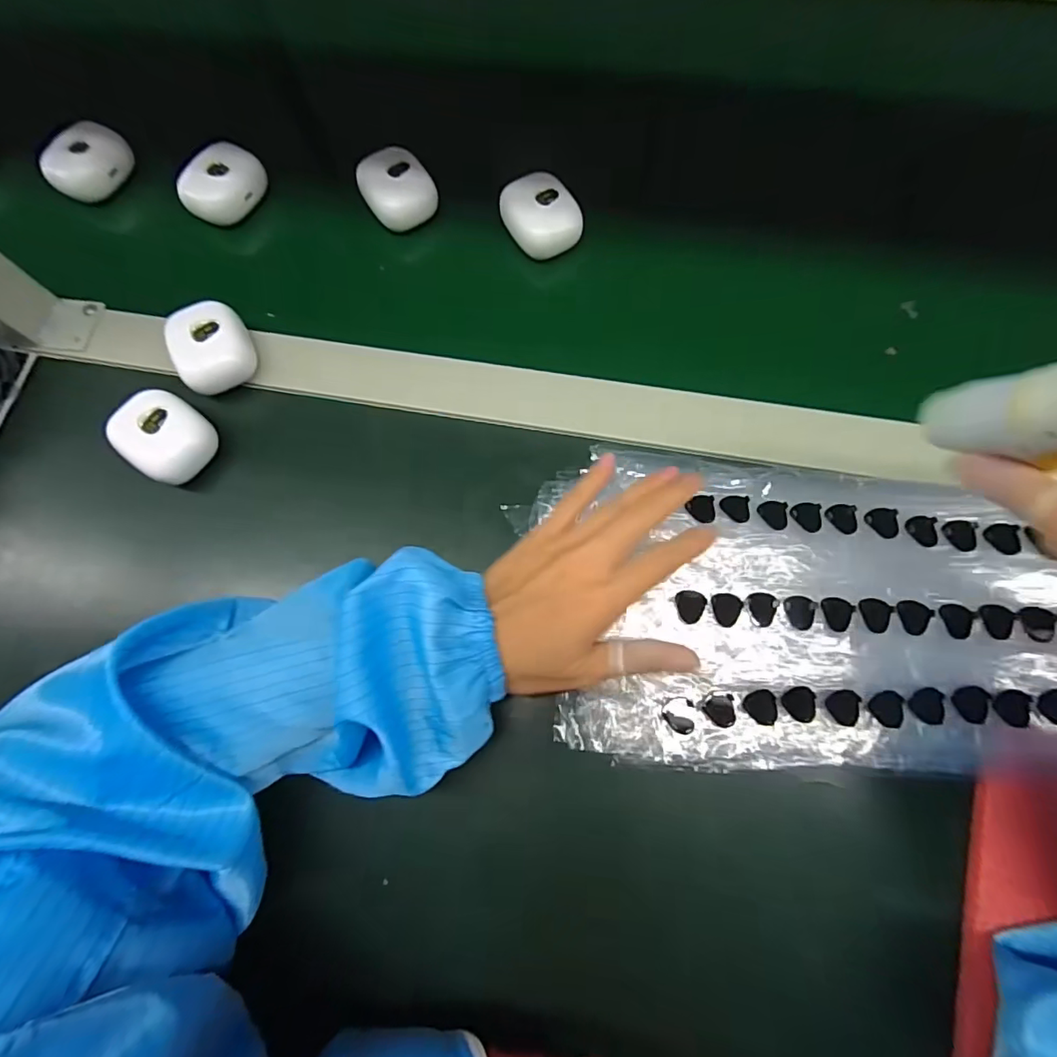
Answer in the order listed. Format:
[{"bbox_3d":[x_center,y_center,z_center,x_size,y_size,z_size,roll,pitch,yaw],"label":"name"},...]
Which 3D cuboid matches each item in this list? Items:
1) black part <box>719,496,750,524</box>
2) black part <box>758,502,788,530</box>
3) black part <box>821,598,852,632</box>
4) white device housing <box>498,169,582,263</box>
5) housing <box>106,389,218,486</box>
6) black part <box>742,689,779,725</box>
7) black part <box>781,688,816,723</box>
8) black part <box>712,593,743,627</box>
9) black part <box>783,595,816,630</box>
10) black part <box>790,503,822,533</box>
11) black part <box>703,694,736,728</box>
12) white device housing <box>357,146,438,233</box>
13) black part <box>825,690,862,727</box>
[{"bbox_3d":[0.116,-0.011,0.285,0.016,0.004,0.015,2,73,5],"label":"black part"},{"bbox_3d":[0.136,-0.008,0.283,0.015,0.004,0.016,-1,73,4],"label":"black part"},{"bbox_3d":[0.161,0.044,0.265,0.015,0.004,0.017,1,73,5],"label":"black part"},{"bbox_3d":[0.009,-0.217,0.355,0.045,0.025,0.048,-28,73,-5],"label":"white device housing"},{"bbox_3d":[-0.221,-0.055,0.312,0.053,0.025,0.046,31,78,13],"label":"housing"},{"bbox_3d":[0.119,0.092,0.261,0.016,0.004,0.017,-1,73,4],"label":"black part"},{"bbox_3d":[0.138,0.089,0.259,0.016,0.004,0.016,-1,73,4],"label":"black part"},{"bbox_3d":[0.106,0.042,0.269,0.015,0.004,0.017,-12,72,0],"label":"black part"},{"bbox_3d":[0.142,0.044,0.267,0.014,0.004,0.017,-6,73,2],"label":"black part"},{"bbox_3d":[0.154,-0.007,0.283,0.015,0.004,0.016,1,73,4],"label":"black part"},{"bbox_3d":[0.098,0.093,0.260,0.015,0.004,0.015,-5,73,3],"label":"black part"},{"bbox_3d":[-0.094,-0.243,0.366,0.045,0.022,0.050,-35,74,-6],"label":"white device housing"},{"bbox_3d":[0.159,0.091,0.259,0.016,0.006,0.017,5,73,6],"label":"black part"}]

